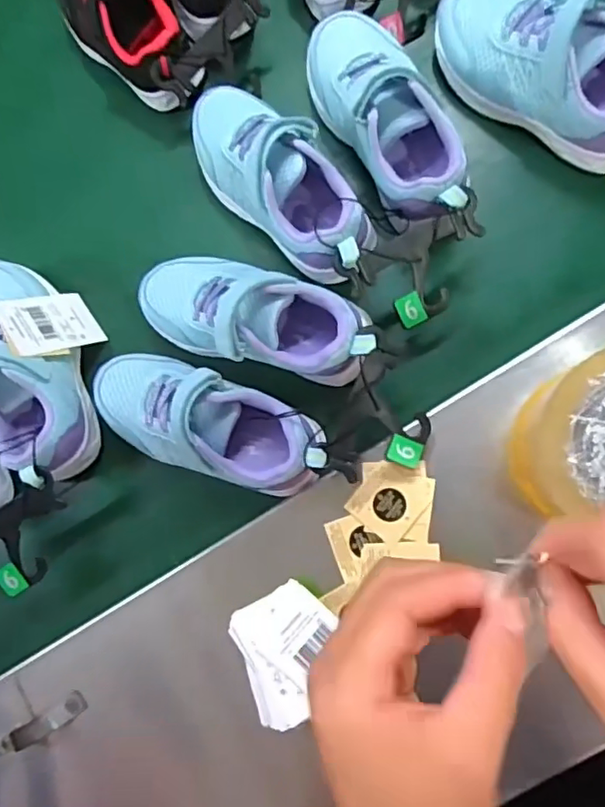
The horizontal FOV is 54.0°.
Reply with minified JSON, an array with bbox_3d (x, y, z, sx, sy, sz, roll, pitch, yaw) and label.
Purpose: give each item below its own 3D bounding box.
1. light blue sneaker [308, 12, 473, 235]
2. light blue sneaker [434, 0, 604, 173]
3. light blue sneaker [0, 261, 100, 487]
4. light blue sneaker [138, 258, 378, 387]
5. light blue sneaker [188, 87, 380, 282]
[{"bbox_3d":[0.064,-0.214,0.437,0.081,0.074,0.186,-31,84,7],"label":"light blue sneaker"},{"bbox_3d":[0.173,-0.241,0.415,0.184,0.066,0.082,36,94,8],"label":"light blue sneaker"},{"bbox_3d":[-0.215,-0.025,0.451,0.065,0.062,0.175,-17,86,8],"label":"light blue sneaker"},{"bbox_3d":[-0.037,-0.064,0.425,0.175,0.062,0.069,13,91,9],"label":"light blue sneaker"},{"bbox_3d":[-0.017,-0.165,0.439,0.176,0.058,0.070,44,95,7],"label":"light blue sneaker"}]

